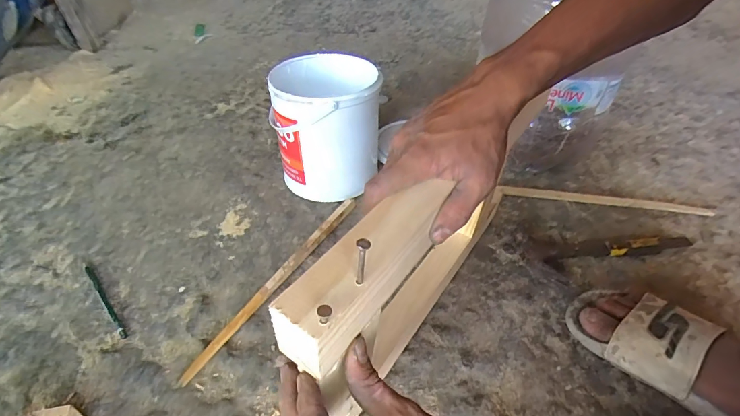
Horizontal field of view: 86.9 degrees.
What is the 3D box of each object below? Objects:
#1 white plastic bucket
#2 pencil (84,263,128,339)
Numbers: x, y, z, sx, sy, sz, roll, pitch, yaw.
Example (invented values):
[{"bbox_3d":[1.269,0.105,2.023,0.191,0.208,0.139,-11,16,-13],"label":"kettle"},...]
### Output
[{"bbox_3d":[-0.075,-0.143,0.677,0.169,0.194,0.187,-7,45,-7],"label":"white plastic bucket"},{"bbox_3d":[-0.359,0.121,0.526,0.008,0.008,0.150,-32,53,-30],"label":"pencil"}]

